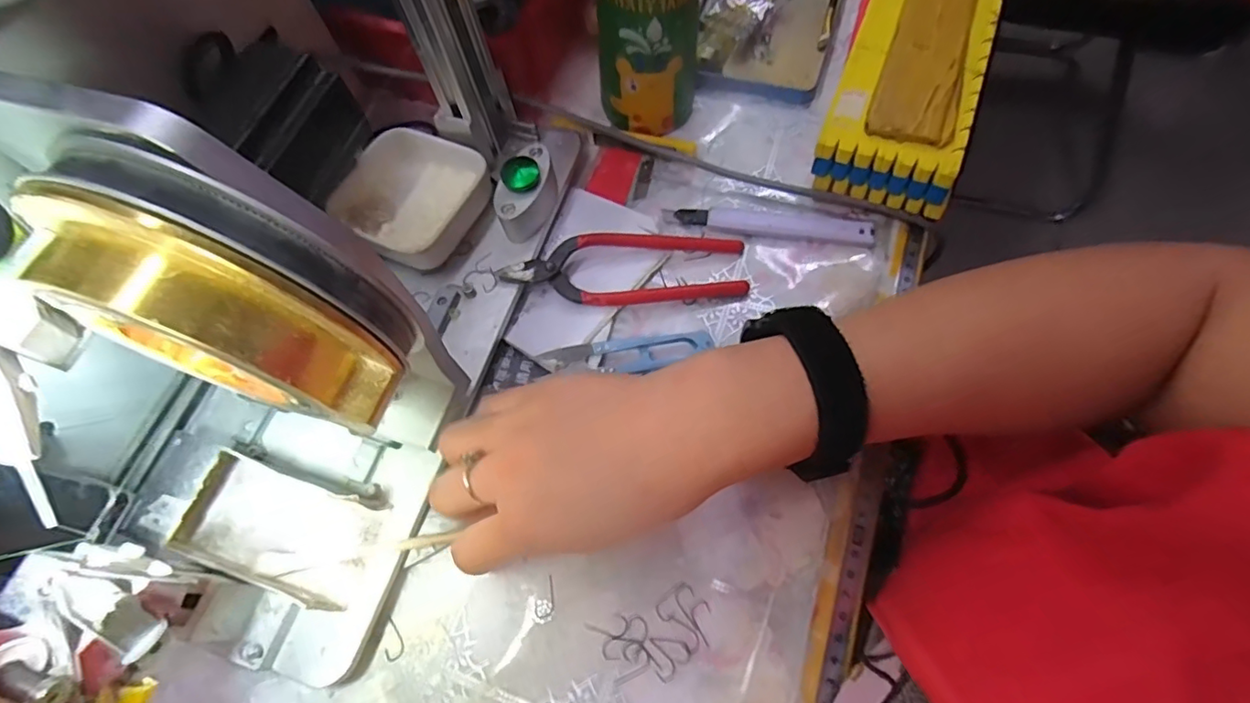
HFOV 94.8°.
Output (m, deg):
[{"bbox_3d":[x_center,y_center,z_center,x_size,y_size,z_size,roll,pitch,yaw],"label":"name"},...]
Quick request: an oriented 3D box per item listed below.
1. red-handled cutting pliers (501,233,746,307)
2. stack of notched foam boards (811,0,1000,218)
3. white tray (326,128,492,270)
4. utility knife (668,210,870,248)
[{"bbox_3d":[0.002,-0.053,0.351,0.145,0.018,0.048,-9,66,0],"label":"red-handled cutting pliers"},{"bbox_3d":[0.215,-0.244,0.404,0.082,0.058,0.334,19,68,12],"label":"stack of notched foam boards"},{"bbox_3d":[-0.133,-0.096,0.355,0.078,0.026,0.083,28,71,15],"label":"white tray"},{"bbox_3d":[0.091,-0.083,0.367,0.128,0.013,0.018,7,67,7],"label":"utility knife"}]

